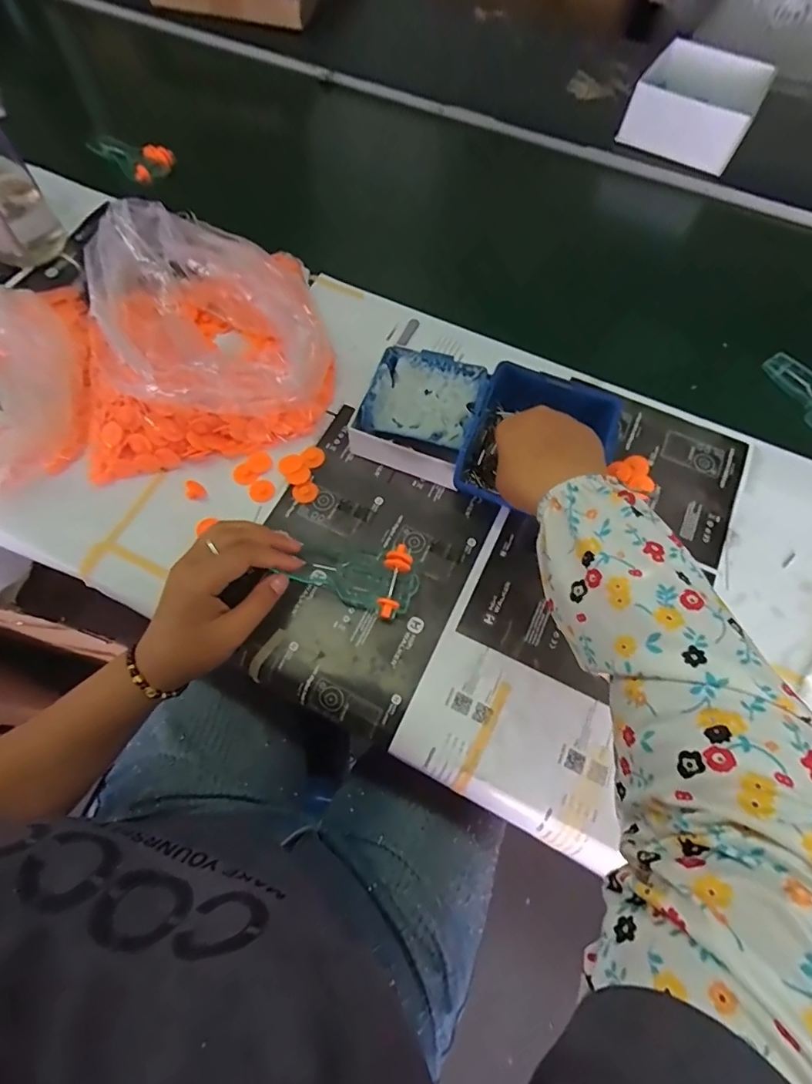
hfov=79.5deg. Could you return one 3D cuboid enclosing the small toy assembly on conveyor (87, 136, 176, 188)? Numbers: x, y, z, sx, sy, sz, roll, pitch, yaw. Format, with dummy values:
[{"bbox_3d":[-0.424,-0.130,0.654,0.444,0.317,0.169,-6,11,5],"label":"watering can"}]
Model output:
[{"bbox_3d":[-0.370,-0.516,0.652,0.060,0.034,0.176,-41,60,-18],"label":"small toy assembly on conveyor"}]

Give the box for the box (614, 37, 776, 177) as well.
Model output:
[{"bbox_3d":[0.395,-0.597,0.673,0.151,0.059,0.152,27,67,10],"label":"box"}]

